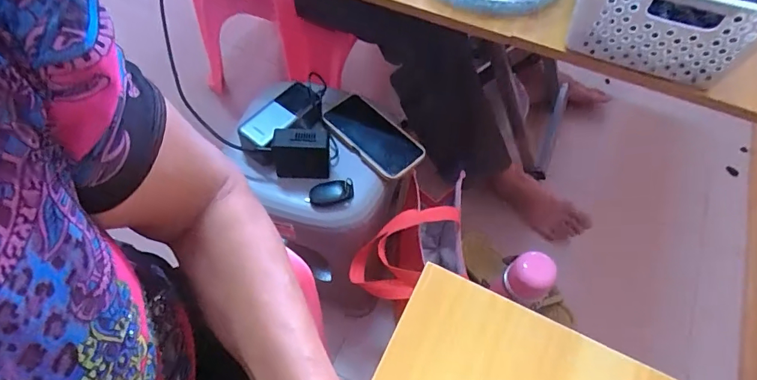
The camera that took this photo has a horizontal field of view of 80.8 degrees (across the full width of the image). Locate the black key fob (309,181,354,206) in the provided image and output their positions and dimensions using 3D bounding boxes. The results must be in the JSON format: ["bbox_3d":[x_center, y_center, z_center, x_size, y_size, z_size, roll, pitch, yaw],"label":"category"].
[{"bbox_3d":[-0.068,0.007,0.643,0.063,0.021,0.035,-3,58,-5],"label":"black key fob"}]

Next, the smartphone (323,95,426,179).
[{"bbox_3d":[-0.009,-0.086,0.692,0.161,0.019,0.085,38,63,18],"label":"smartphone"}]

